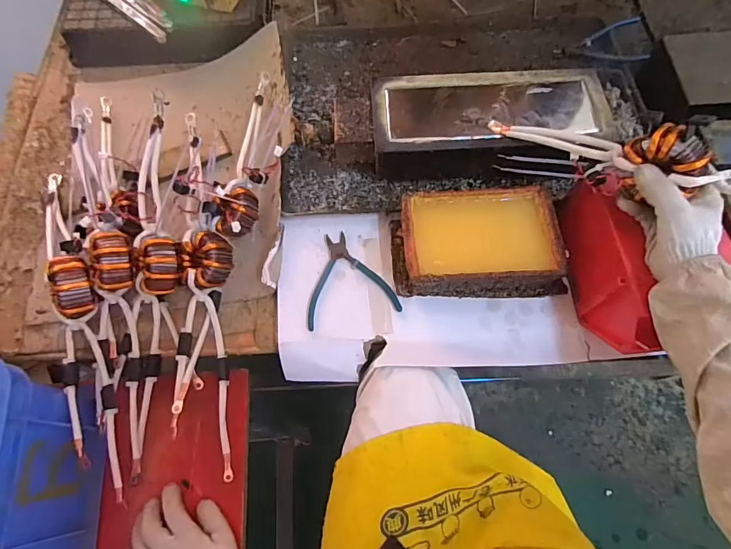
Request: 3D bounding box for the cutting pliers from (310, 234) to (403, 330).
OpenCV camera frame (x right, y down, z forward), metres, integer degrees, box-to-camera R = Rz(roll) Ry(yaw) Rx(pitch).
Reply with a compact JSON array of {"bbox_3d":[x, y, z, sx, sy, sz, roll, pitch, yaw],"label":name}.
[{"bbox_3d":[-0.029,0.002,0.596,0.124,0.008,0.135,-13,67,-5],"label":"cutting pliers"}]

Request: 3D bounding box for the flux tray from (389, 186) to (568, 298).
[{"bbox_3d":[0.152,-0.042,0.580,0.227,0.066,0.138,-3,66,-1],"label":"flux tray"}]

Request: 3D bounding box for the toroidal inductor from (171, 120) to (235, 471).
[{"bbox_3d":[-0.221,0.006,0.586,0.078,0.063,0.524,-6,80,-2],"label":"toroidal inductor"}]

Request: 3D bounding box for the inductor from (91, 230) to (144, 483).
[{"bbox_3d":[-0.325,0.099,0.567,0.066,0.059,0.331,-7,89,-2],"label":"inductor"}]

